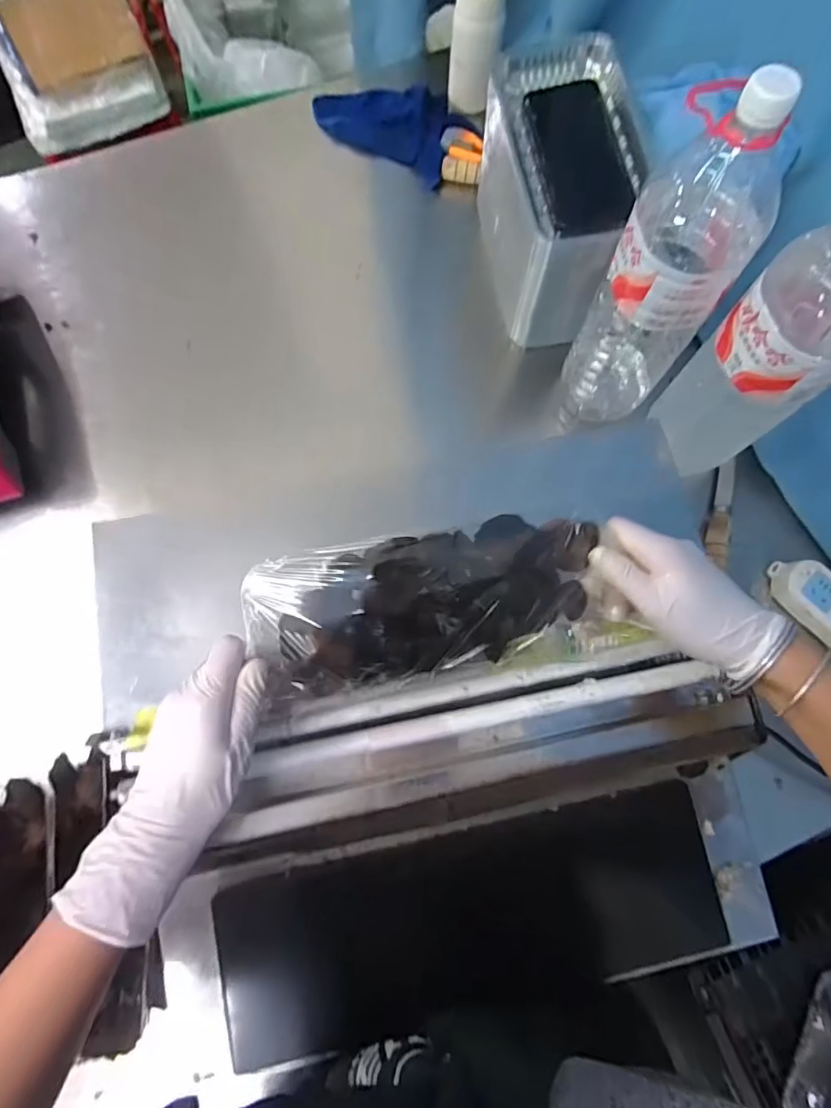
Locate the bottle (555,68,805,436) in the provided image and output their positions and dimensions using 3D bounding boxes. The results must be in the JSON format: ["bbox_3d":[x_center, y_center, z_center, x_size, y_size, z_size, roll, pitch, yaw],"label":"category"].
[{"bbox_3d":[0.226,-0.238,0.488,0.103,0.326,0.091,4,75,0],"label":"bottle"}]

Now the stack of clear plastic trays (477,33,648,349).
[{"bbox_3d":[0.158,-0.375,0.587,0.138,0.152,0.271,-4,76,-2],"label":"stack of clear plastic trays"}]

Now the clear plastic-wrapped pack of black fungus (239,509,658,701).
[{"bbox_3d":[0.024,0.040,0.364,0.258,0.032,0.119,-9,112,-7],"label":"clear plastic-wrapped pack of black fungus"}]

